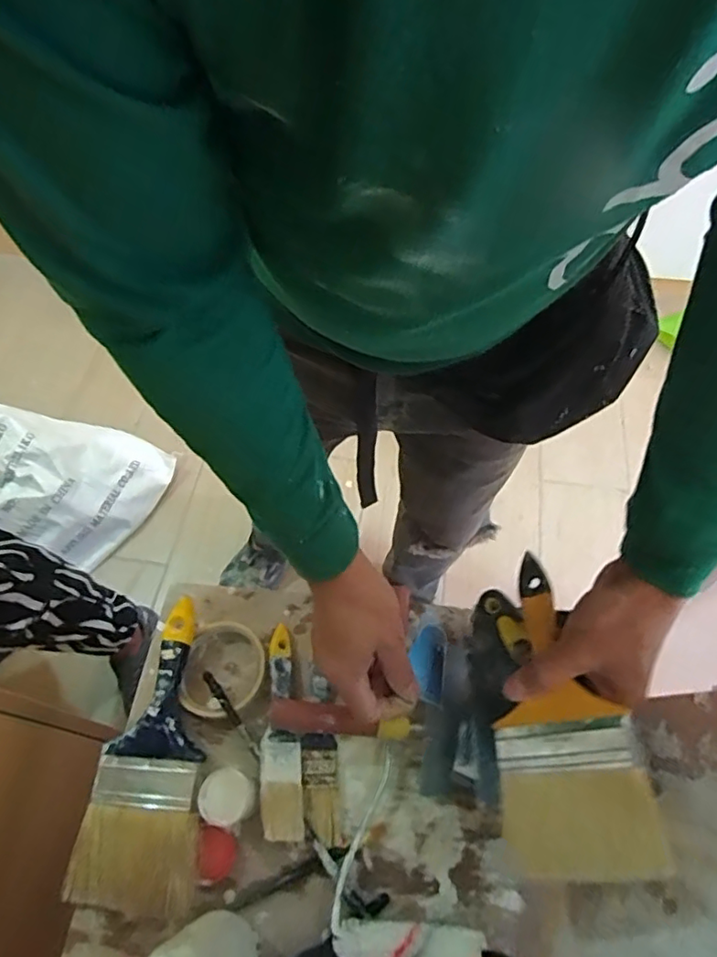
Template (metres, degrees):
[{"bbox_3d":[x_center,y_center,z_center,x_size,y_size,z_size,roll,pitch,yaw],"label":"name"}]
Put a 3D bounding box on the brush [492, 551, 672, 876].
[{"bbox_3d":[0.141,0.160,0.419,0.094,0.014,0.212,-17,50,21],"label":"brush"}]

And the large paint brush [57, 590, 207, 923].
[{"bbox_3d":[-0.181,0.235,0.513,0.101,0.027,0.241,3,60,4],"label":"large paint brush"}]

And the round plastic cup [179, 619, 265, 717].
[{"bbox_3d":[-0.133,0.184,0.565,0.078,0.029,0.090,-7,60,-2],"label":"round plastic cup"}]

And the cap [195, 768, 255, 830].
[{"bbox_3d":[-0.106,0.254,0.459,0.041,0.010,0.040,-1,60,1],"label":"cap"}]

